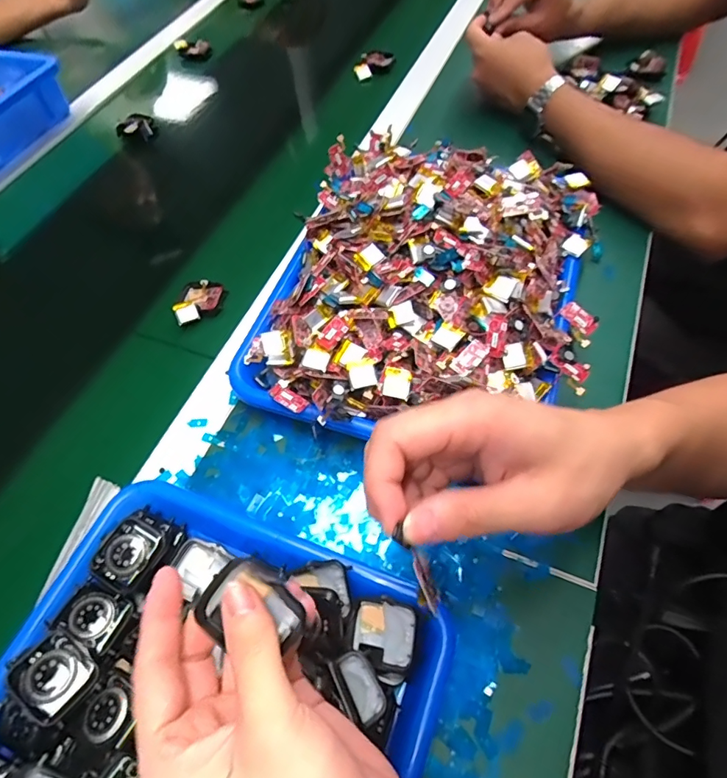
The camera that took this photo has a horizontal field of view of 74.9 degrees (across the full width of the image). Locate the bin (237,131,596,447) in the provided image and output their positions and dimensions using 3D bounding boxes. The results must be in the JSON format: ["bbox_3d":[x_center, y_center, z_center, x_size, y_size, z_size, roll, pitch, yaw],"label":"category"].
[{"bbox_3d":[0.060,-0.104,0.412,0.264,0.087,0.321,12,61,11],"label":"bin"}]

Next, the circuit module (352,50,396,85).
[{"bbox_3d":[0.016,-0.460,0.682,0.049,0.022,0.050,21,63,16],"label":"circuit module"}]

